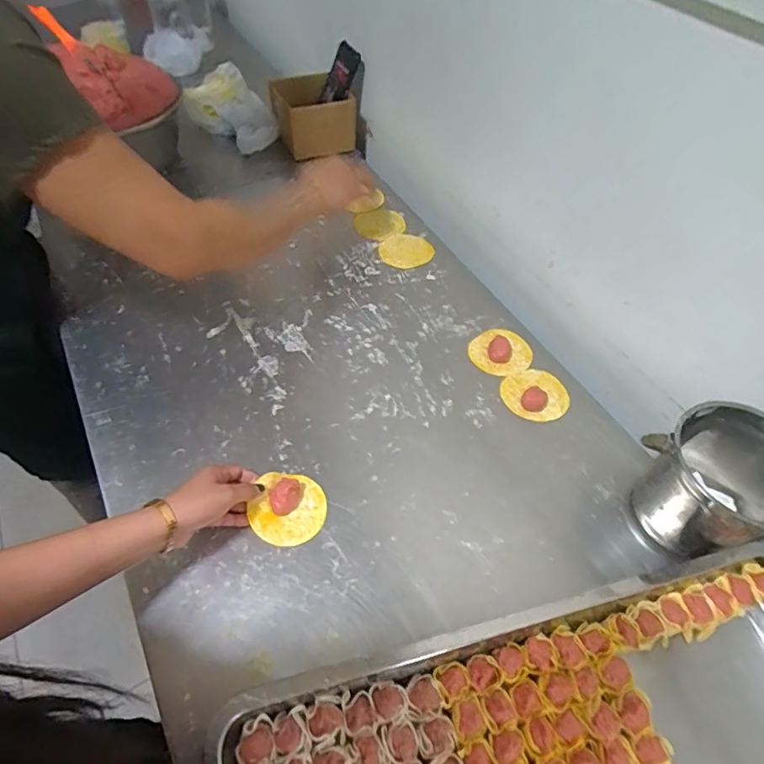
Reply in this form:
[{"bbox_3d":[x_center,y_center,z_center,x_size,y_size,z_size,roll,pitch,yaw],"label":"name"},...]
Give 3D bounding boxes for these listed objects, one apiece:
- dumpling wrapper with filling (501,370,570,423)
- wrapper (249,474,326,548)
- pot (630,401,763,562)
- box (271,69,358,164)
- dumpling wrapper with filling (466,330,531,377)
[{"bbox_3d":[0.208,0.014,0.668,0.087,0.019,0.076,-18,58,-14],"label":"dumpling wrapper with filling"},{"bbox_3d":[-0.104,0.136,0.551,0.080,0.030,0.078,1,55,-1],"label":"wrapper"},{"bbox_3d":[0.354,0.108,0.533,0.119,0.140,0.129,1,55,-1],"label":"pot"},{"bbox_3d":[-0.131,-0.510,0.967,0.136,0.106,0.100,-22,57,-19],"label":"box"},{"bbox_3d":[0.173,-0.043,0.718,0.090,0.010,0.081,-24,59,-17],"label":"dumpling wrapper with filling"}]

